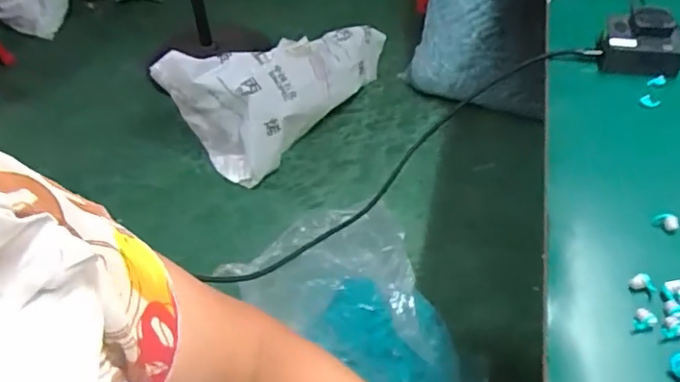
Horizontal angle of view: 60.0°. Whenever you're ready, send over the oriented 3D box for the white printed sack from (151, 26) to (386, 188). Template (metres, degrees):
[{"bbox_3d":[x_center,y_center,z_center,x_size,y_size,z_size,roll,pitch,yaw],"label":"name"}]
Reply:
[{"bbox_3d":[-0.134,-0.306,1.654,0.627,0.296,0.293,-33,52,-24],"label":"white printed sack"}]

